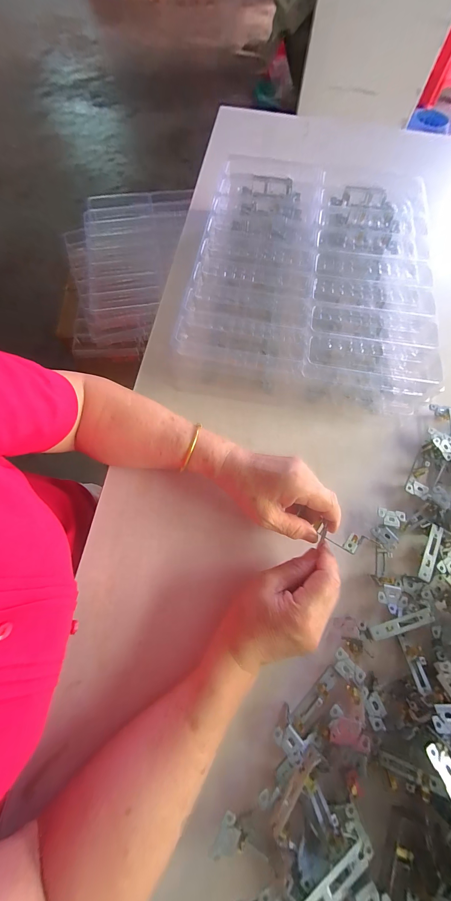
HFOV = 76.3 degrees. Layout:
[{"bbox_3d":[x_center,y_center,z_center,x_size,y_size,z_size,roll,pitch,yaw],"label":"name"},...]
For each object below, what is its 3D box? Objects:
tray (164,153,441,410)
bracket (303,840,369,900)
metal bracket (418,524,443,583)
[{"bbox_3d":[0.138,-0.283,0.471,0.347,0.093,0.436,11,69,3],"label":"tray"},{"bbox_3d":[0.084,0.335,0.221,0.069,0.004,0.013,-10,42,-27],"label":"bracket"},{"bbox_3d":[0.242,0.120,0.337,0.014,0.004,0.068,24,69,18],"label":"metal bracket"}]

